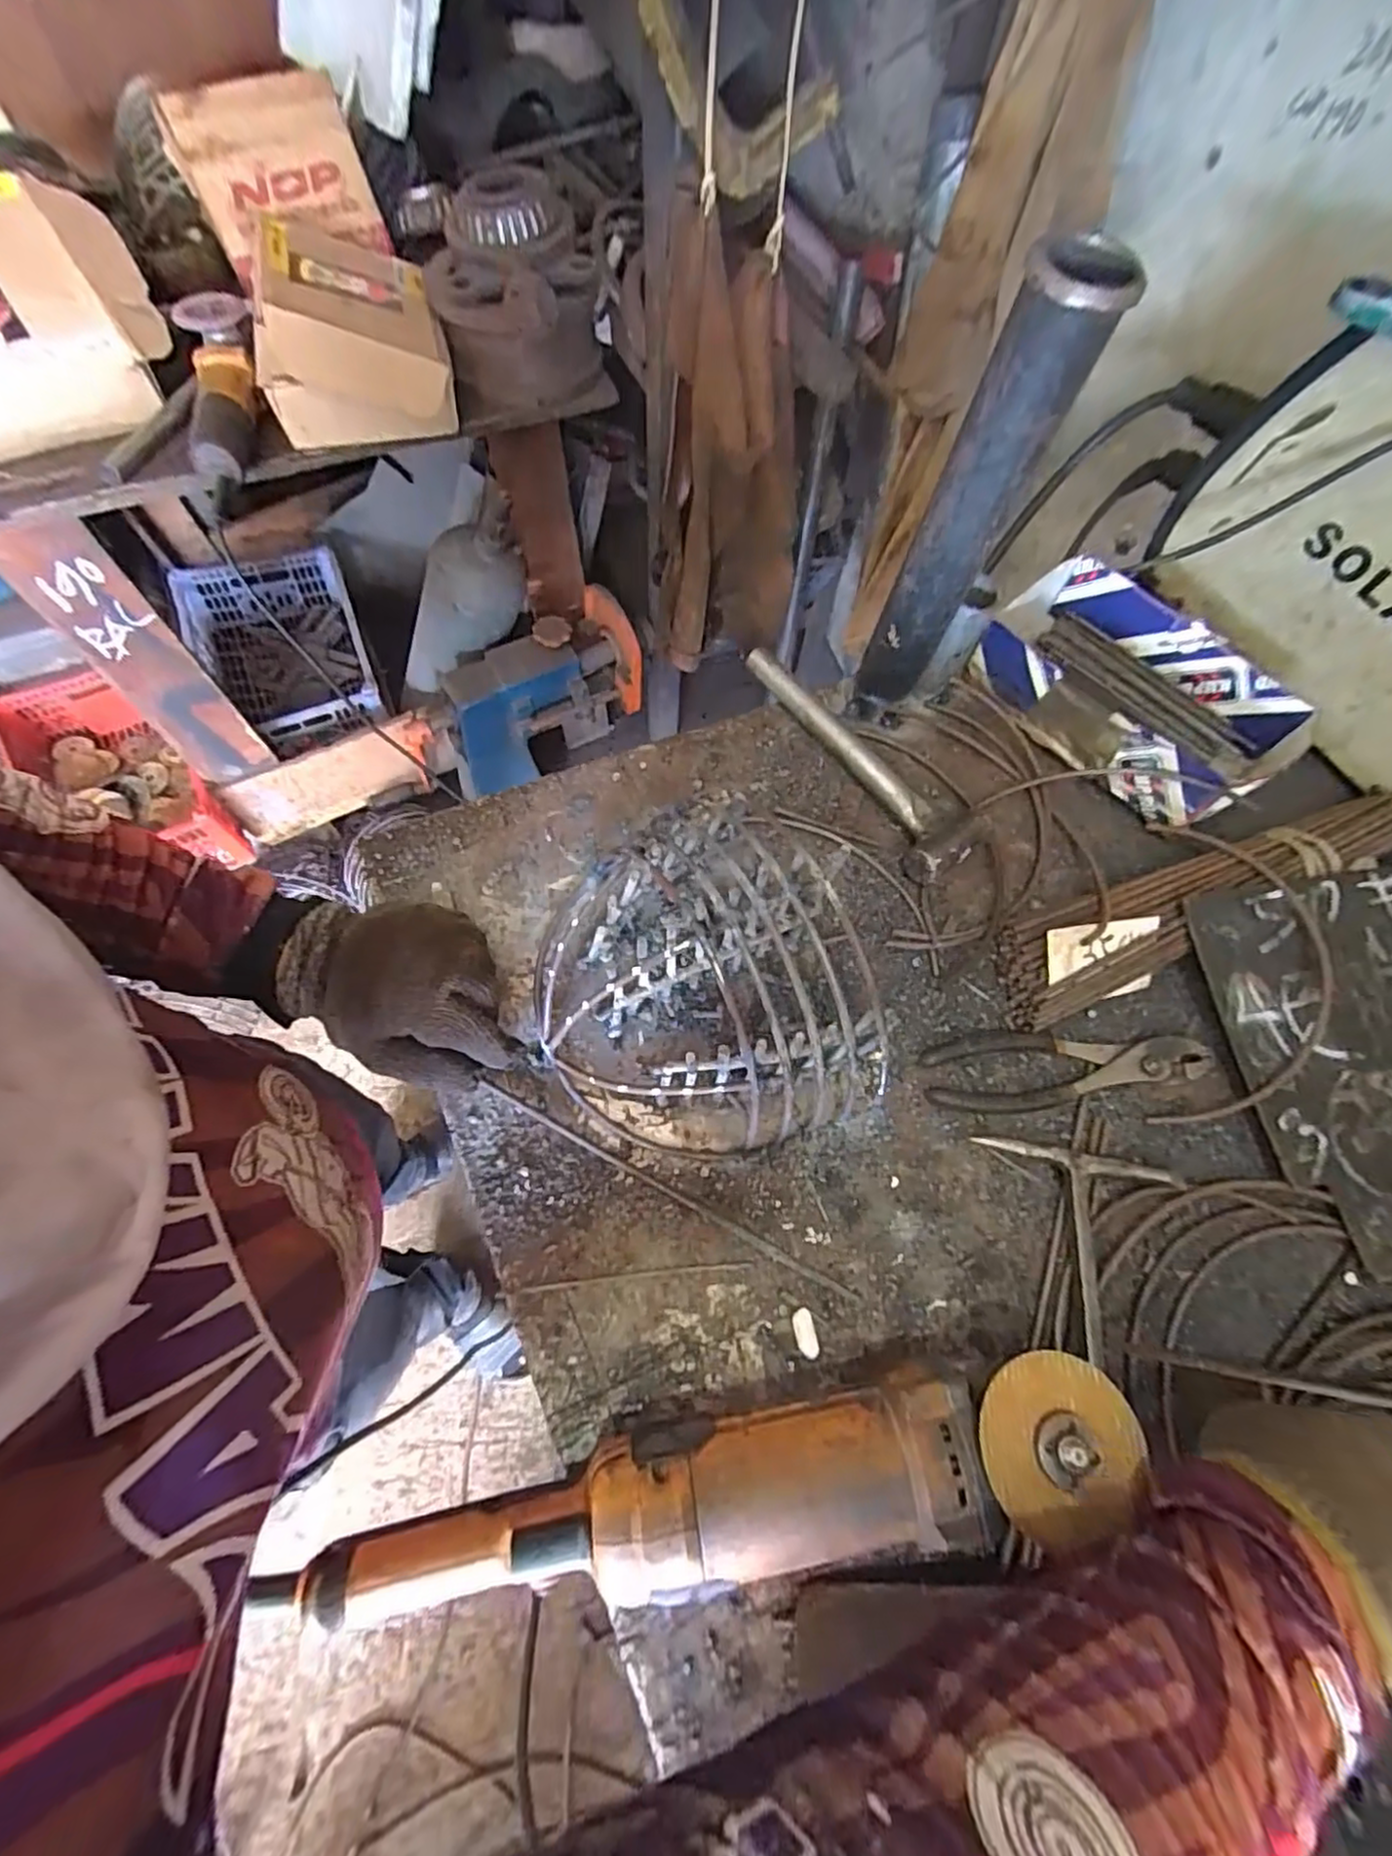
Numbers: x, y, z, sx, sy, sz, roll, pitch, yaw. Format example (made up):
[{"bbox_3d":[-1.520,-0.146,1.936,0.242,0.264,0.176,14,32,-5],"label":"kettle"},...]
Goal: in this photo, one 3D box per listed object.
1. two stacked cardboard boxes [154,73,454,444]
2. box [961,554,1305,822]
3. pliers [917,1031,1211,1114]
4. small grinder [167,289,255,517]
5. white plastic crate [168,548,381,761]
[{"bbox_3d":[-0.490,-0.864,0.858,0.239,0.127,0.507,-19,80,-11],"label":"two stacked cardboard boxes"},{"bbox_3d":[0.360,-0.188,0.560,0.143,0.068,0.228,-39,73,-18],"label":"box"},{"bbox_3d":[0.253,0.097,0.460,0.193,0.015,0.054,0,65,-3],"label":"pliers"},{"bbox_3d":[-0.579,-0.631,0.822,0.079,0.062,0.284,-8,79,-6],"label":"small grinder"},{"bbox_3d":[-0.862,-0.554,1.420,0.319,0.147,0.494,-22,68,-12],"label":"white plastic crate"}]

